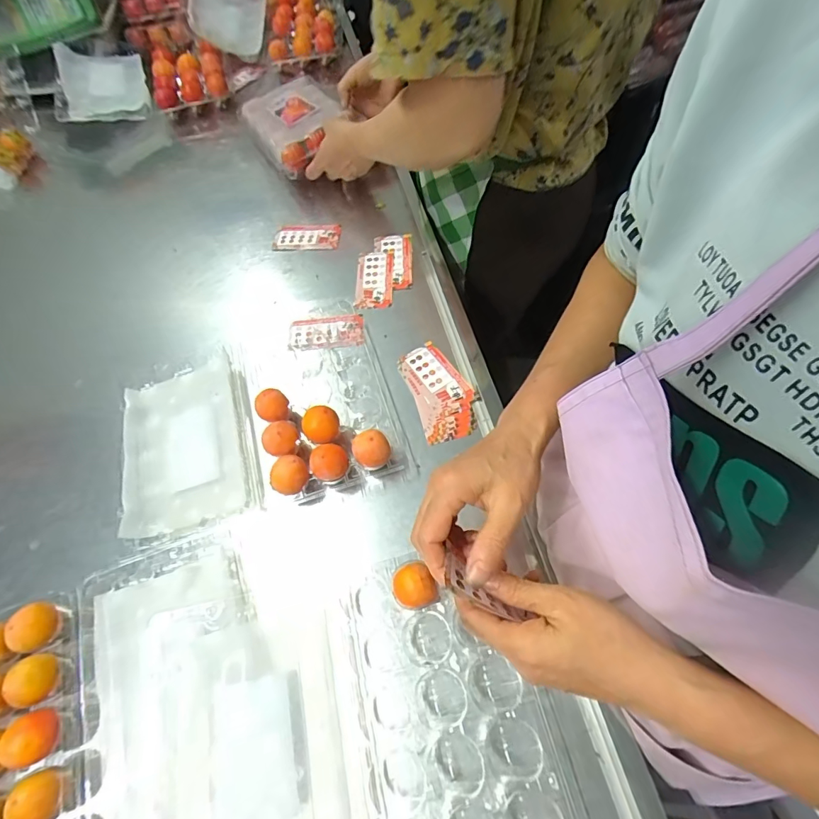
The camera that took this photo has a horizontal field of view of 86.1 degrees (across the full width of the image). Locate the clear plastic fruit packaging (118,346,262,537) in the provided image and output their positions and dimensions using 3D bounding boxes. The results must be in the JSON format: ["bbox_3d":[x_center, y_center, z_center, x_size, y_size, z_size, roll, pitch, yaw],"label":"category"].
[{"bbox_3d":[-0.256,0.035,0.508,0.141,0.027,0.202,-16,63,-5],"label":"clear plastic fruit packaging"}]

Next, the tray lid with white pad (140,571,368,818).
[{"bbox_3d":[-0.151,0.280,0.353,0.186,0.038,0.249,-15,63,-4],"label":"tray lid with white pad"}]

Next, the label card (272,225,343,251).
[{"bbox_3d":[-0.154,-0.259,0.659,0.098,0.009,0.049,0,63,4],"label":"label card"}]

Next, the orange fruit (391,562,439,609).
[{"bbox_3d":[0.004,0.165,0.408,0.037,0.043,0.038,-2,63,5],"label":"orange fruit"}]

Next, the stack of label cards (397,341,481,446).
[{"bbox_3d":[0.036,-0.024,0.521,0.070,0.011,0.130,-19,63,-6],"label":"stack of label cards"}]

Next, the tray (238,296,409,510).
[{"bbox_3d":[-0.114,-0.026,0.514,0.157,0.045,0.258,-17,63,-5],"label":"tray"}]

